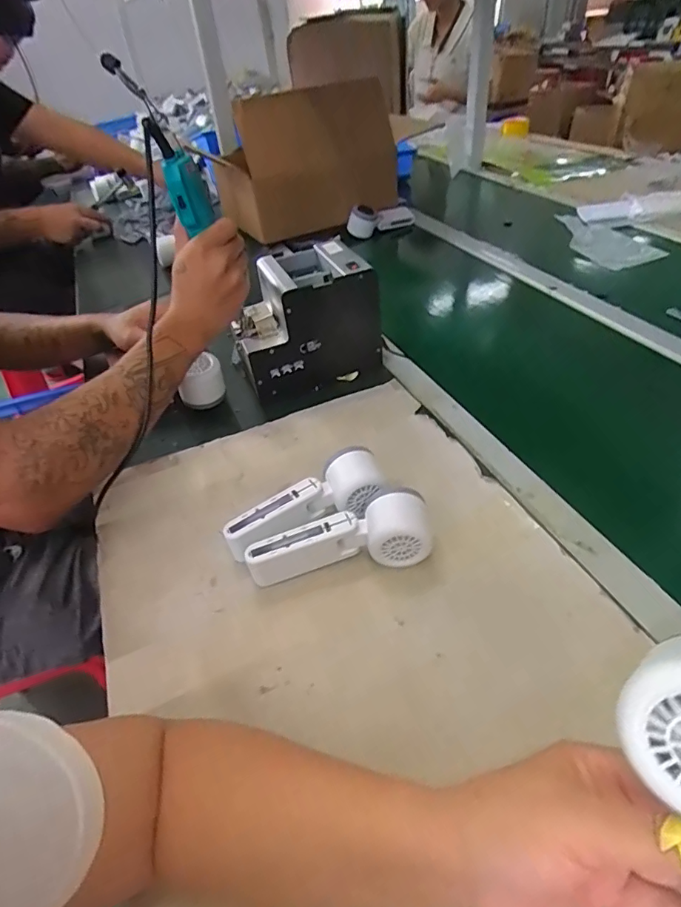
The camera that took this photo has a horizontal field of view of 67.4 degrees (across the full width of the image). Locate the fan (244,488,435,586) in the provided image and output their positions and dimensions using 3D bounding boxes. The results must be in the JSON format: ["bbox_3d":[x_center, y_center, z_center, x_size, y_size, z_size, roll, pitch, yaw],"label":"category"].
[{"bbox_3d":[0.003,0.084,0.462,0.171,0.055,0.055,-14,41,-8],"label":"fan"}]

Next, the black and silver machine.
[{"bbox_3d":[-0.054,-0.182,0.706,0.179,0.154,0.127,-19,42,-13],"label":"black and silver machine"}]

